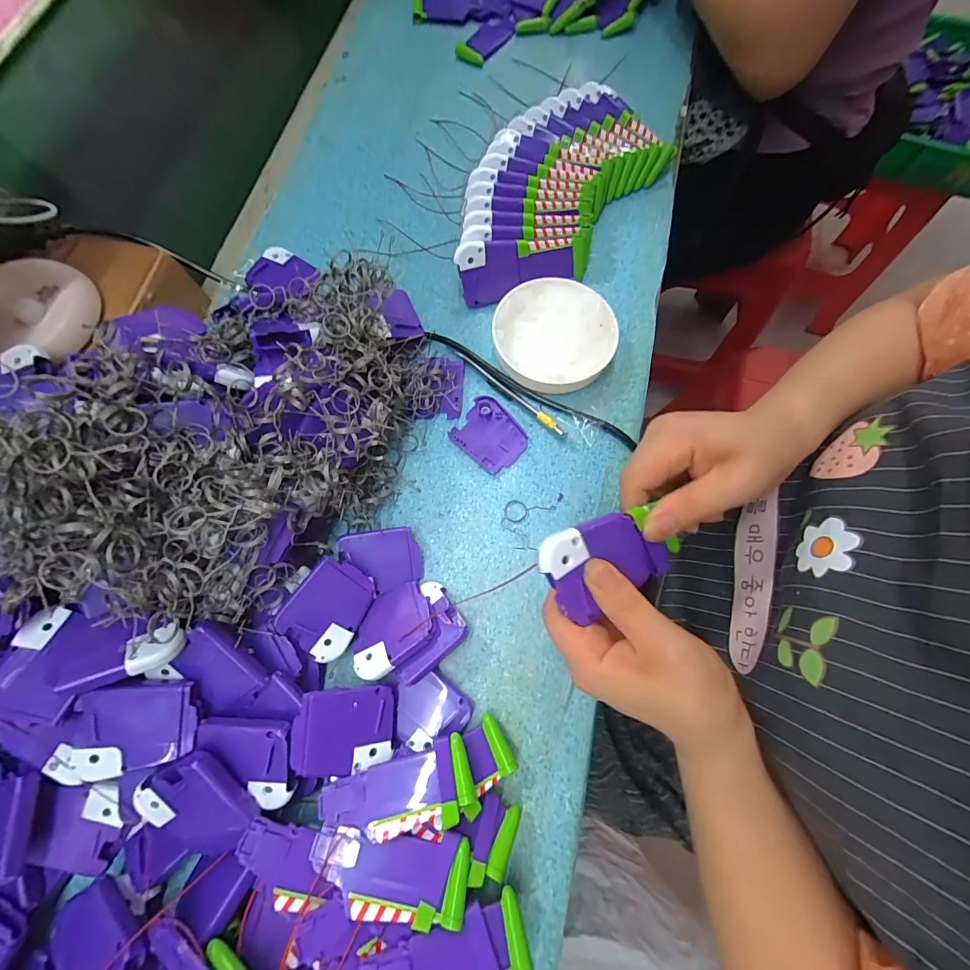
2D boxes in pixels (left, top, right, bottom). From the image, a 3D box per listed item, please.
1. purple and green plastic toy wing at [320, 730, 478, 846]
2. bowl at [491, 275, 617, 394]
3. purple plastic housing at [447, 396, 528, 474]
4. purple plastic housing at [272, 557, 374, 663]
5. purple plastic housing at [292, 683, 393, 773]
[{"bbox_3d":[-0.052,0.193,0.251,0.088,0.015,0.041,-16,56,-9],"label":"purple and green plastic toy wing"},{"bbox_3d":[0.061,-0.134,0.362,0.104,0.029,0.107,1,74,-2],"label":"bowl"},{"bbox_3d":[0.006,-0.044,0.351,0.060,0.006,0.052,40,76,9],"label":"purple plastic housing"},{"bbox_3d":[-0.110,0.086,0.289,0.050,0.010,0.061,40,71,-14],"label":"purple plastic housing"},{"bbox_3d":[-0.088,0.156,0.261,0.061,0.006,0.048,8,72,-28],"label":"purple plastic housing"}]

